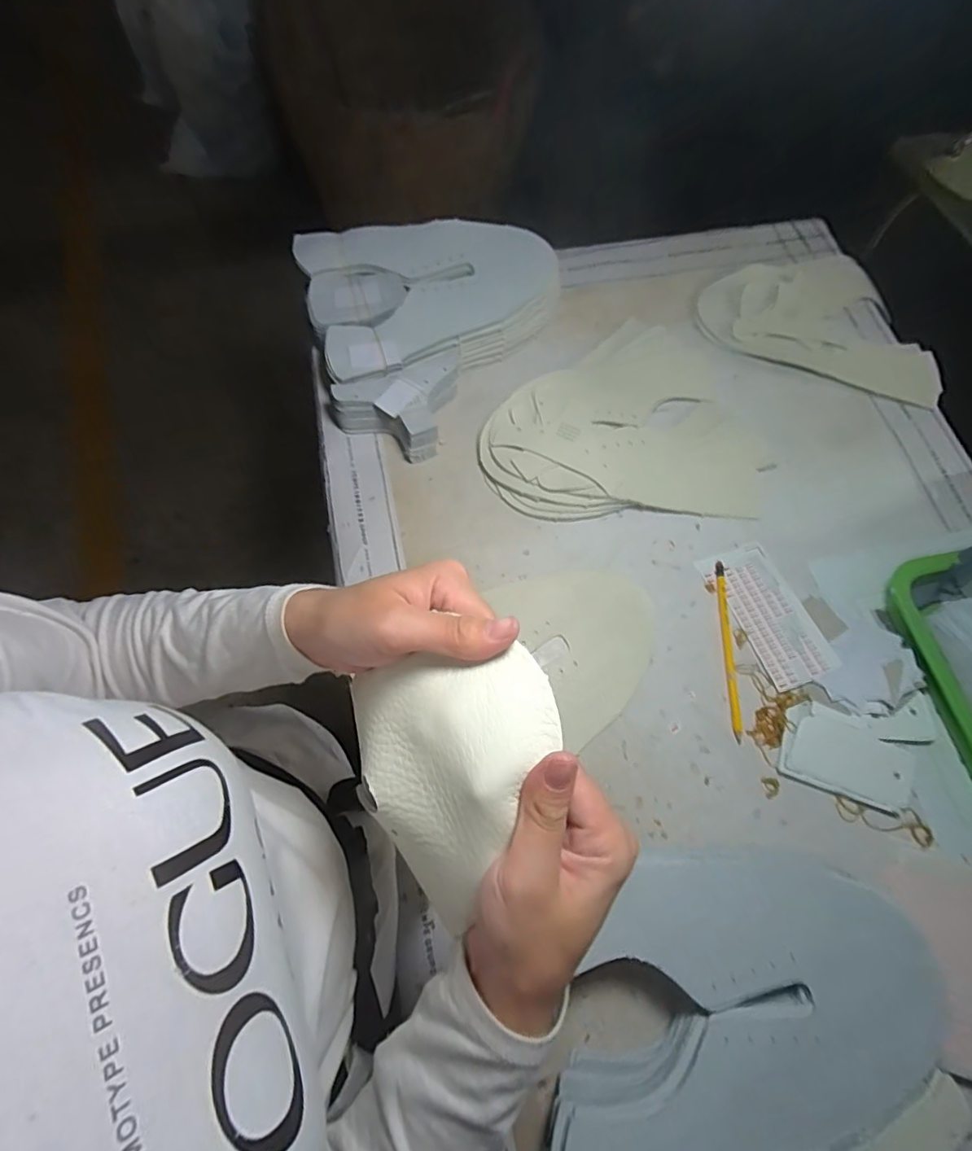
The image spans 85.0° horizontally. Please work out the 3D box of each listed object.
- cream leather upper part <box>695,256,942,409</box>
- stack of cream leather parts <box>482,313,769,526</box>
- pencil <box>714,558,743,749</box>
[{"bbox_3d":[0.422,-0.327,0.658,0.282,0.013,0.195,24,71,7],"label":"cream leather upper part"},{"bbox_3d":[0.151,-0.186,0.588,0.313,0.037,0.252,-2,70,-3],"label":"stack of cream leather parts"},{"bbox_3d":[0.237,0.070,0.520,0.009,0.005,0.176,4,69,-1],"label":"pencil"}]

